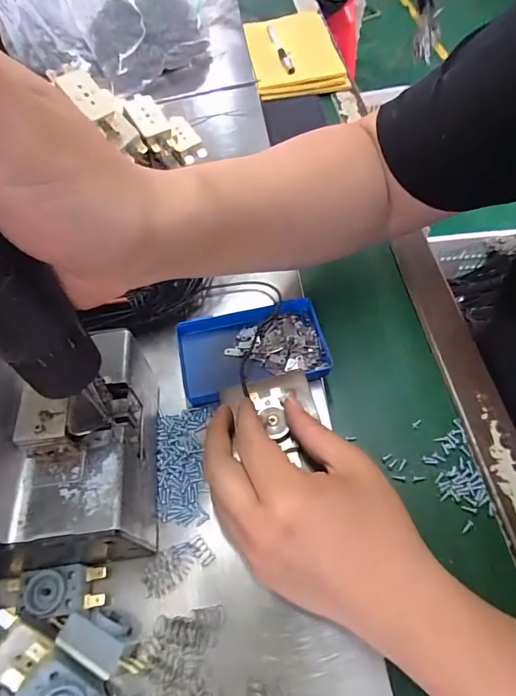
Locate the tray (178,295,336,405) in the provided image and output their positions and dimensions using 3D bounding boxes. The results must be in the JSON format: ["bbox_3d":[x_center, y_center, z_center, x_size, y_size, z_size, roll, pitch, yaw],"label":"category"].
[{"bbox_3d":[-0.005,0.006,0.349,0.115,0.032,0.071,-10,58,-4],"label":"tray"}]

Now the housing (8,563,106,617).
[{"bbox_3d":[-0.123,0.146,0.252,0.057,0.017,0.025,-9,58,-3],"label":"housing"}]

